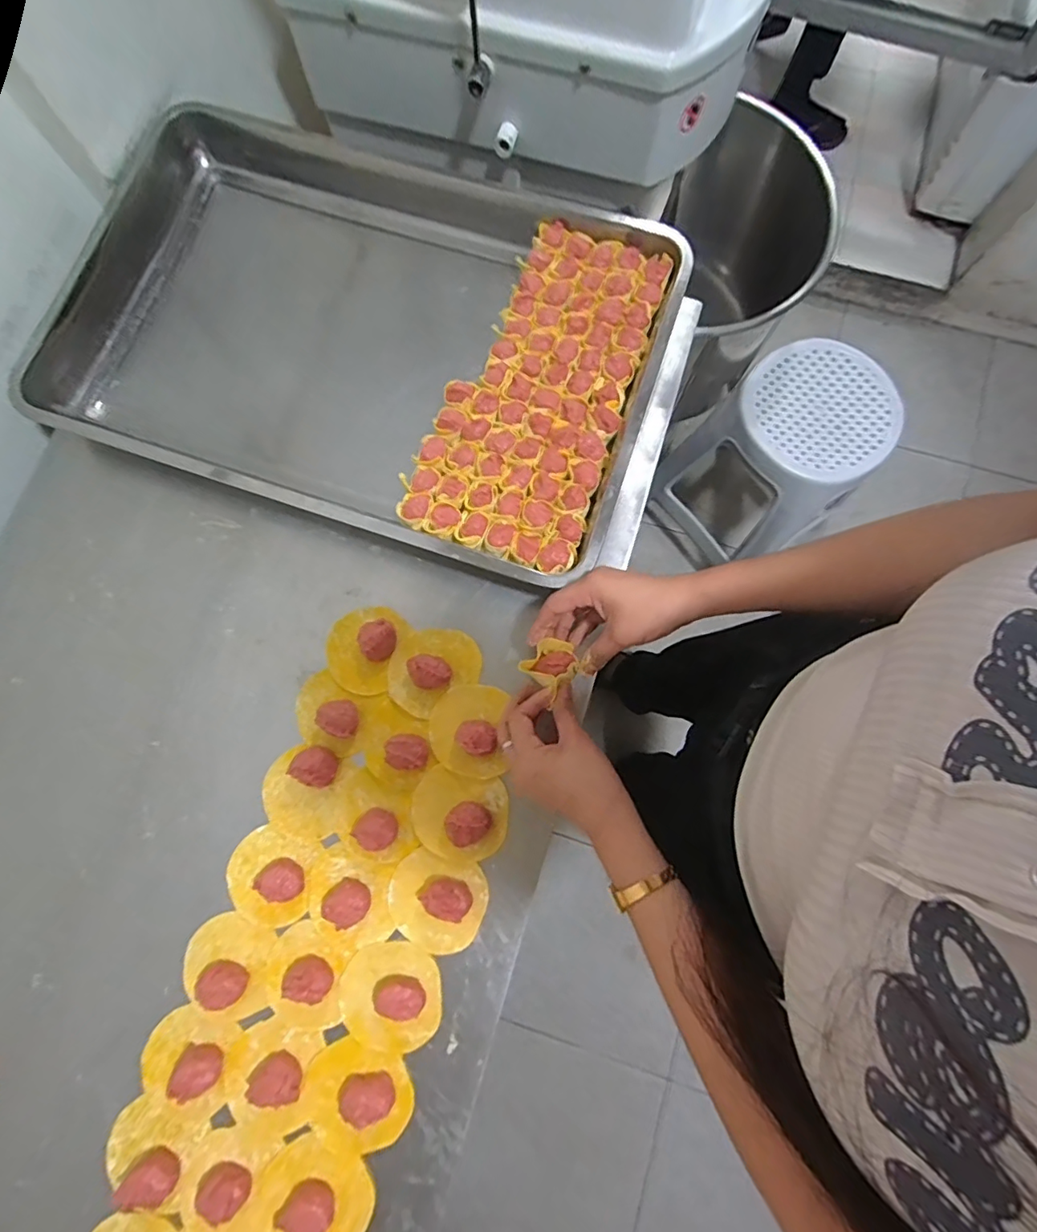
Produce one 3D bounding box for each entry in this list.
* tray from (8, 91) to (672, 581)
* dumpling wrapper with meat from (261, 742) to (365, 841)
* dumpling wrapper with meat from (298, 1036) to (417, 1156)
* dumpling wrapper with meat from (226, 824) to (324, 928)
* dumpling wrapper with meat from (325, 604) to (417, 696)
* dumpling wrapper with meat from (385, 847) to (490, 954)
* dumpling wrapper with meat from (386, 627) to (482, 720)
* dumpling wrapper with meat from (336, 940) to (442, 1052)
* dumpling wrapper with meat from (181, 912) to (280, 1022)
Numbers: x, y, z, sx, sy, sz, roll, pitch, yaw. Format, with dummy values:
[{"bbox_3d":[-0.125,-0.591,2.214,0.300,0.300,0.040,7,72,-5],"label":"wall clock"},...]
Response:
[{"bbox_3d":[-0.176,-0.292,0.547,0.632,0.059,0.396,20,78,4],"label":"tray"},{"bbox_3d":[-0.186,0.156,0.467,0.090,0.024,0.073,23,78,4],"label":"dumpling wrapper with meat"},{"bbox_3d":[-0.129,0.383,0.419,0.086,0.020,0.068,23,78,4],"label":"dumpling wrapper with meat"},{"bbox_3d":[-0.215,0.222,0.450,0.070,0.021,0.077,12,77,2],"label":"dumpling wrapper with meat"},{"bbox_3d":[-0.147,0.027,0.497,0.068,0.021,0.083,22,78,4],"label":"dumpling wrapper with meat"},{"bbox_3d":[-0.070,0.244,0.446,0.083,0.024,0.074,15,77,3],"label":"dumpling wrapper with meat"},{"bbox_3d":[-0.082,0.045,0.487,0.087,0.024,0.070,-34,80,-8],"label":"dumpling wrapper with meat"},{"bbox_3d":[-0.108,0.315,0.432,0.081,0.023,0.080,0,77,-1],"label":"dumpling wrapper with meat"},{"bbox_3d":[-0.244,0.293,0.443,0.079,0.020,0.069,21,78,4],"label":"dumpling wrapper with meat"}]

